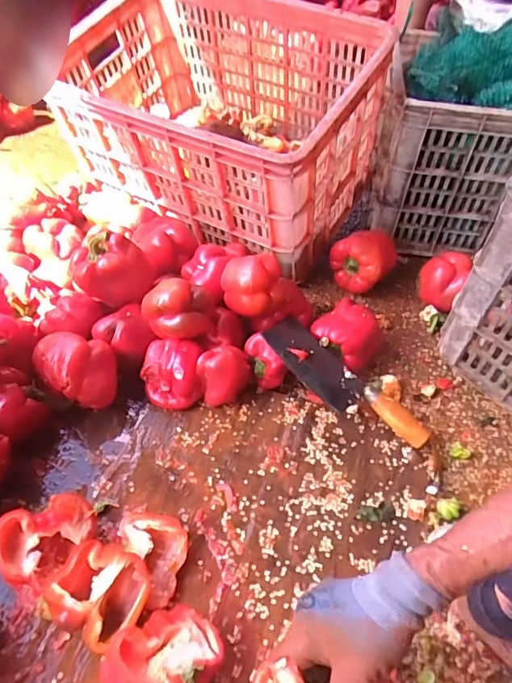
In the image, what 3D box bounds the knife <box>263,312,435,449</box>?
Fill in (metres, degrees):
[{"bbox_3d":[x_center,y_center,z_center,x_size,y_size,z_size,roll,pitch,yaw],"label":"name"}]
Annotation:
[{"bbox_3d":[0.122,0.056,0.658,0.250,0.024,0.083,37,56,10],"label":"knife"}]

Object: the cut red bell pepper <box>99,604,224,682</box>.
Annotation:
[{"bbox_3d":[-0.082,0.296,0.447,0.082,0.072,0.095,35,56,25],"label":"cut red bell pepper"}]

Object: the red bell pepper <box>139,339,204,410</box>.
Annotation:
[{"bbox_3d":[-0.115,0.043,0.669,0.081,0.084,0.069,0,49,-2],"label":"red bell pepper"}]

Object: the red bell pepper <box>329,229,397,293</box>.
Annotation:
[{"bbox_3d":[0.192,-0.147,0.856,0.098,0.112,0.086,30,54,22],"label":"red bell pepper"}]

